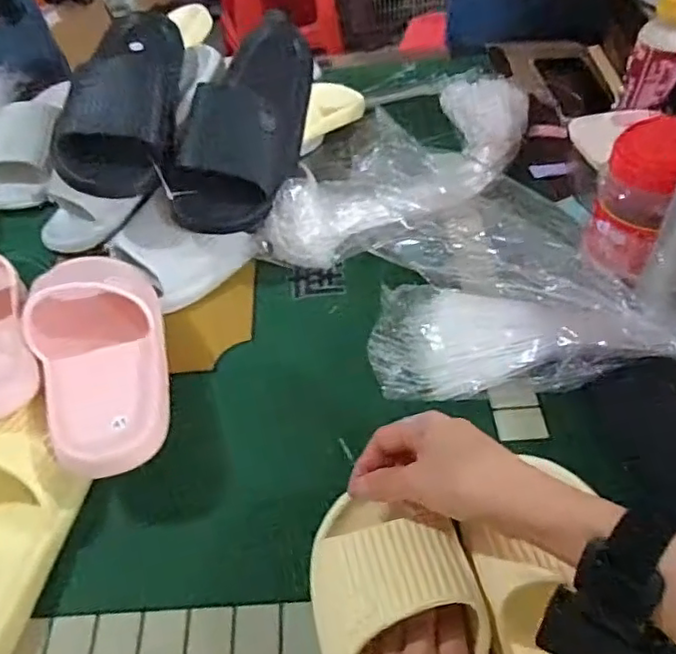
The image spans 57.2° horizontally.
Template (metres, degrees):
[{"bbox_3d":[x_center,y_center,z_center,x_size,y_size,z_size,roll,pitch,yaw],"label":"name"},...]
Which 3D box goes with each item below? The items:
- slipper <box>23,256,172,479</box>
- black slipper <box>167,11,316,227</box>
[{"bbox_3d":[-0.190,0.014,0.505,0.110,0.057,0.222,-17,51,-22],"label":"slipper"},{"bbox_3d":[-0.085,-0.217,0.628,0.098,0.083,0.257,10,66,15],"label":"black slipper"}]

